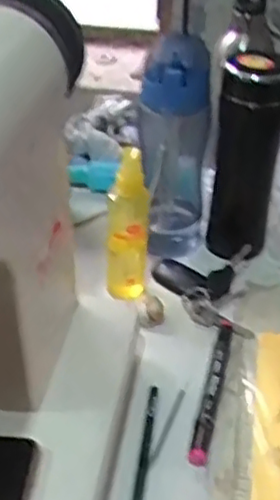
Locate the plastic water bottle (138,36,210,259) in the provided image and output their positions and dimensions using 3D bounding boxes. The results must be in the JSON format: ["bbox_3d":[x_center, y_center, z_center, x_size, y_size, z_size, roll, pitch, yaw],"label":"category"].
[{"bbox_3d":[0.034,-0.101,0.685,0.063,0.226,0.071,2,36,4],"label":"plastic water bottle"}]

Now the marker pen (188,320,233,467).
[{"bbox_3d":[0.063,0.110,0.581,0.013,0.018,0.169,8,37,11],"label":"marker pen"}]

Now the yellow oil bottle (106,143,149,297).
[{"bbox_3d":[-0.012,-0.019,0.634,0.040,0.152,0.029,0,36,0],"label":"yellow oil bottle"}]

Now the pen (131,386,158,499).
[{"bbox_3d":[0.004,0.152,0.528,0.008,0.010,0.124,4,36,6],"label":"pen"}]

